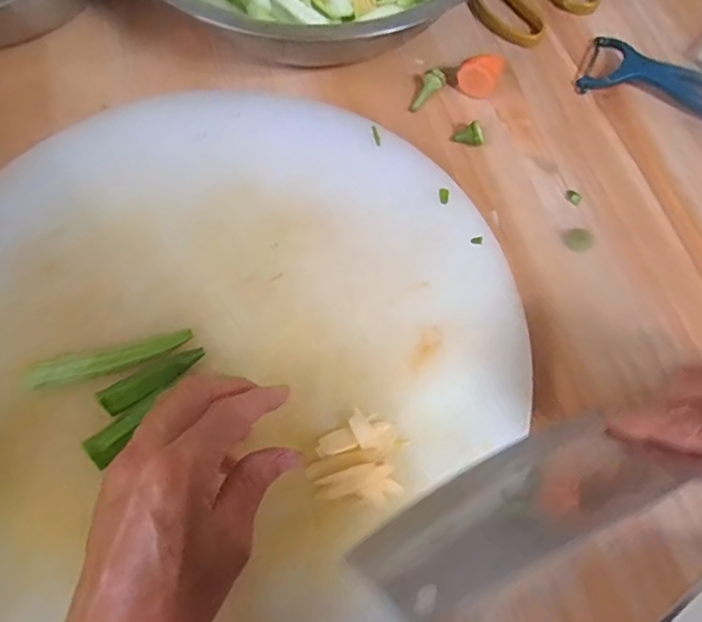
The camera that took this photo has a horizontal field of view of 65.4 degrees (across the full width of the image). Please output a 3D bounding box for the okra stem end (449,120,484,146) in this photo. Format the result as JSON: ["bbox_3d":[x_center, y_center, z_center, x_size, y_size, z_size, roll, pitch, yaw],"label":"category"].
[{"bbox_3d":[0.098,-0.147,0.454,0.025,0.018,0.013,22,70,6],"label":"okra stem end"}]

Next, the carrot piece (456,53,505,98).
[{"bbox_3d":[0.109,-0.199,0.466,0.034,0.034,0.022,21,70,6],"label":"carrot piece"}]

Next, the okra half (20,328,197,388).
[{"bbox_3d":[-0.152,0.031,0.349,0.097,0.022,0.018,-16,71,-8],"label":"okra half"}]

